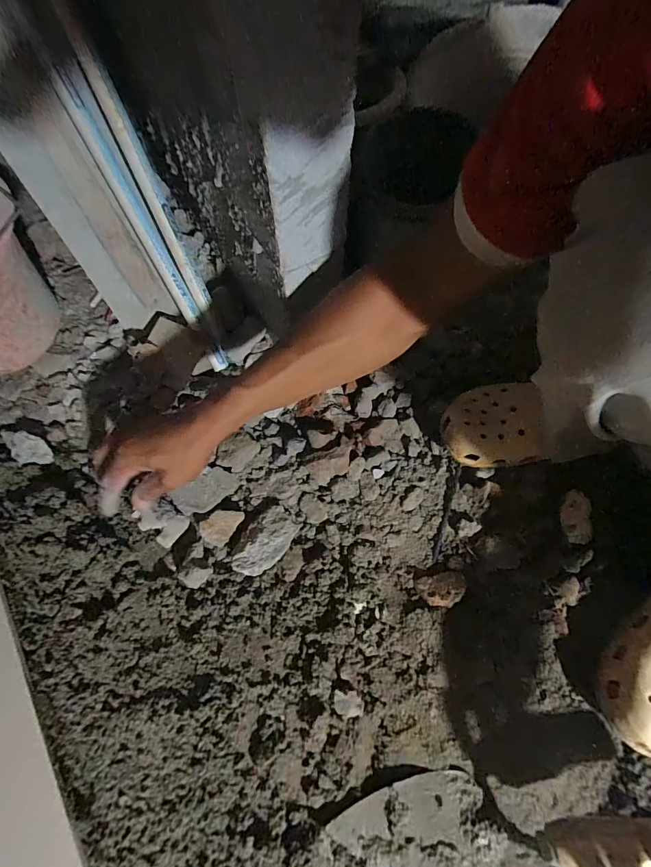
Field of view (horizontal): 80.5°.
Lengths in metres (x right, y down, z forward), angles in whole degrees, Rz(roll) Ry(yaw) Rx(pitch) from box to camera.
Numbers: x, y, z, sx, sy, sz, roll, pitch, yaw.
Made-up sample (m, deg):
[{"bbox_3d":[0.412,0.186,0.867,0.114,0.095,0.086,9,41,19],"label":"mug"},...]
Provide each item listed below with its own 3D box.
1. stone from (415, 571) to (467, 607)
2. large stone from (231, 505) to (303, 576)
[{"bbox_3d":[0.132,0.174,0.431,0.053,0.018,0.034,-11,66,-8],"label":"stone"},{"bbox_3d":[-0.070,0.126,0.447,0.050,0.021,0.082,33,68,12],"label":"large stone"}]

